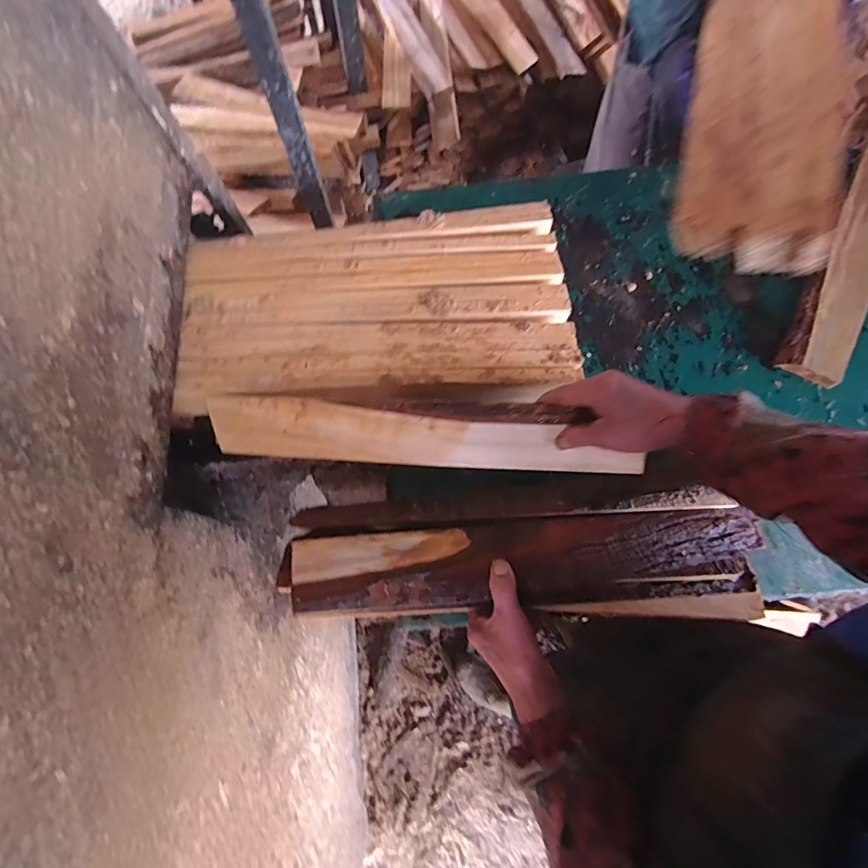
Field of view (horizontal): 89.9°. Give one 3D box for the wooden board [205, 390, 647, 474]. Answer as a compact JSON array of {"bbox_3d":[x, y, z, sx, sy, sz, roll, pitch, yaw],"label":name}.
[{"bbox_3d":[-0.019,-0.003,0.493,0.468,0.023,0.078,4,113,4],"label":"wooden board"}]

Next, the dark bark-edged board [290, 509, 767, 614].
[{"bbox_3d":[0.098,0.135,0.463,0.482,0.032,0.083,-2,71,-3],"label":"dark bark-edged board"}]

